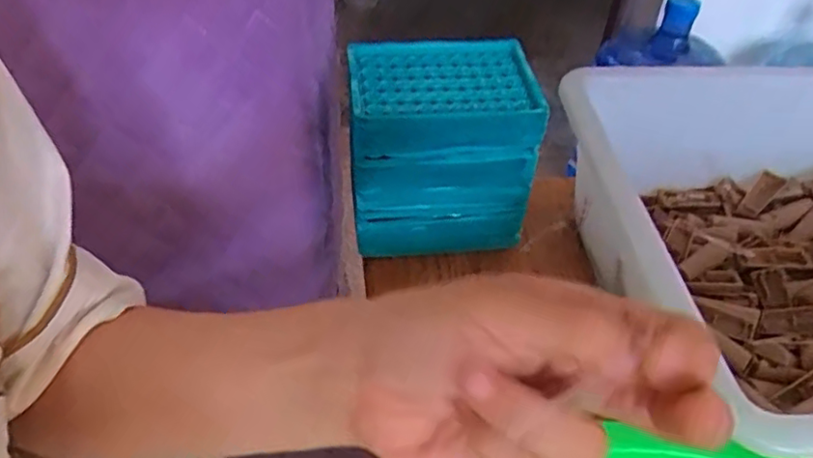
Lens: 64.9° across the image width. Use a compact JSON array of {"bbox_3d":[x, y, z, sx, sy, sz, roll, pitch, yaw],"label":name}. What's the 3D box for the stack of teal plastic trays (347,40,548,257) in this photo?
[{"bbox_3d":[0.025,-0.061,0.494,0.130,0.128,0.093,-2,45,-5],"label":"stack of teal plastic trays"}]

